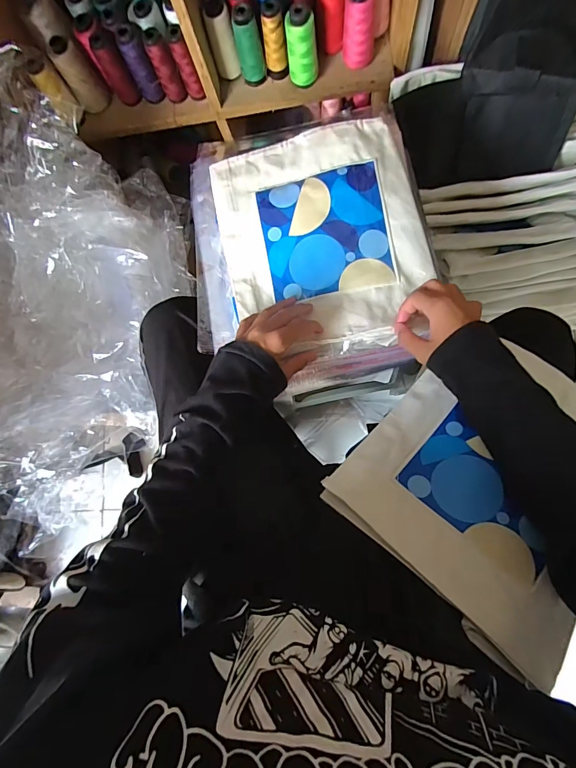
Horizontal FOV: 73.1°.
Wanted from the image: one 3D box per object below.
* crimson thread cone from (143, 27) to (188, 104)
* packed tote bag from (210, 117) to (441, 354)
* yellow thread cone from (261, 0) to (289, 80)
[{"bbox_3d":[-0.215,-0.556,0.695,0.038,0.126,0.035,-24,81,3],"label":"crimson thread cone"},{"bbox_3d":[0.046,-0.181,0.486,0.250,0.022,0.280,-11,82,5],"label":"packed tote bag"},{"bbox_3d":[-0.023,-0.581,0.667,0.039,0.116,0.036,-4,83,6],"label":"yellow thread cone"}]

